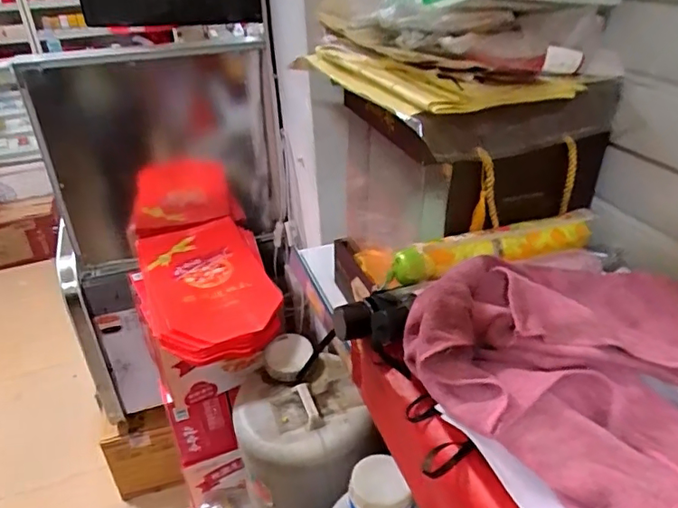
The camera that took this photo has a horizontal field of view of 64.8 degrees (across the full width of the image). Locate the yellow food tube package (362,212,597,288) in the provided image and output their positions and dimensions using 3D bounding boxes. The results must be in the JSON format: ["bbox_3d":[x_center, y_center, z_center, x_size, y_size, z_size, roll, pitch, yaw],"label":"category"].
[{"bbox_3d":[0.172,-0.010,0.594,0.269,0.038,0.046,-11,32,-13],"label":"yellow food tube package"}]

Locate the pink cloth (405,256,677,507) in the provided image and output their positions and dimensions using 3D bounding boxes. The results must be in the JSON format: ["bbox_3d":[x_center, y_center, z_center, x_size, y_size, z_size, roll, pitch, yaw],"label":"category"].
[{"bbox_3d":[0.227,0.088,0.453,0.273,0.058,0.270,-28,58,-31],"label":"pink cloth"}]

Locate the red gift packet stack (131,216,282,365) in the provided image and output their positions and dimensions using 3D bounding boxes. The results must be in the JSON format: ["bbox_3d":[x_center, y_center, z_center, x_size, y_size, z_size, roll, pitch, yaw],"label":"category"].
[{"bbox_3d":[-0.290,0.065,1.142,0.271,0.065,0.440,-13,33,-15],"label":"red gift packet stack"}]

